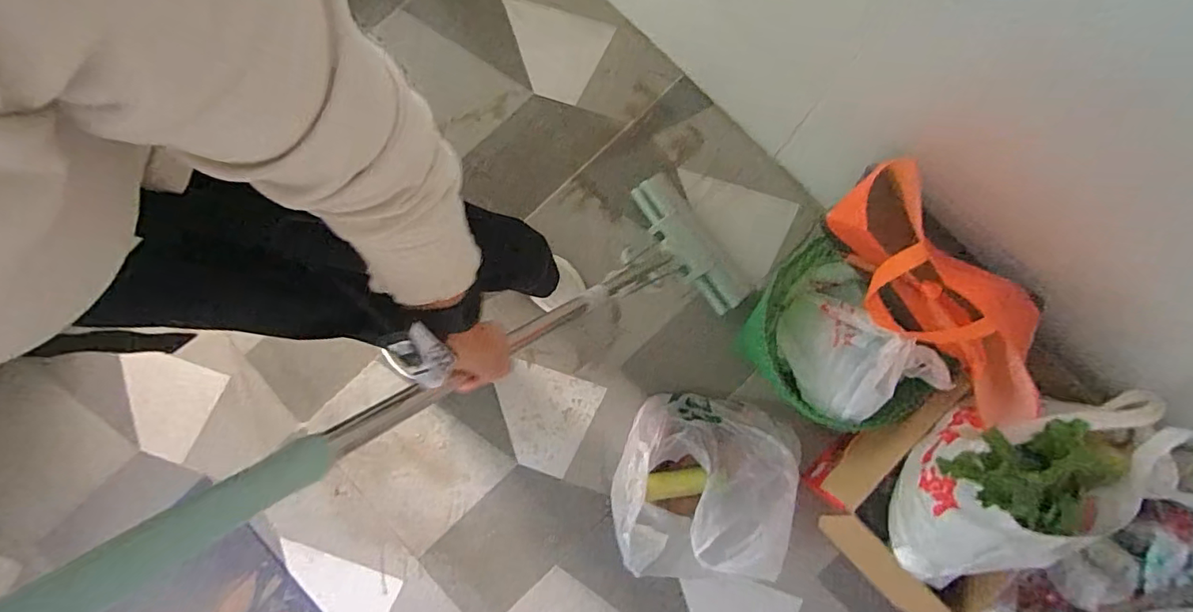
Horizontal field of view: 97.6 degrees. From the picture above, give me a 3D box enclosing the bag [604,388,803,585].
[{"bbox_3d":[0.212,0.347,1.023,0.353,0.177,0.321,7,84,2],"label":"bag"}]

